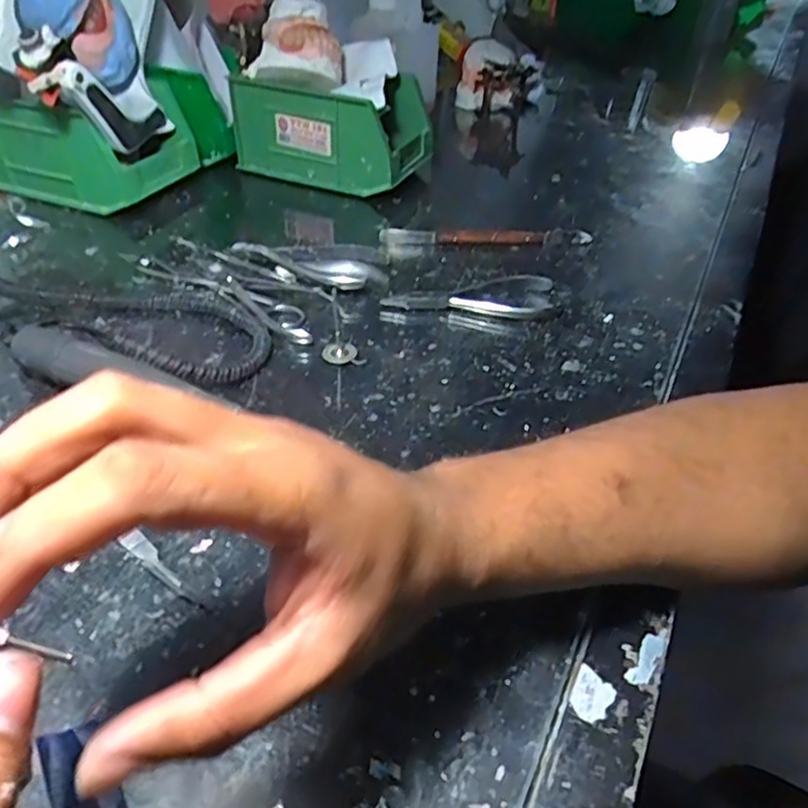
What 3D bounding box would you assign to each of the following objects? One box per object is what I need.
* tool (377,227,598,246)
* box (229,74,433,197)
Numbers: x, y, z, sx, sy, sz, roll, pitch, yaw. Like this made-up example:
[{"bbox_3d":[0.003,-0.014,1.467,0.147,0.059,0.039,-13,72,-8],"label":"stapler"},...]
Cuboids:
[{"bbox_3d":[0.068,-0.137,0.542,0.172,0.014,0.020,-1,40,-4],"label":"tool"},{"bbox_3d":[-0.066,-0.266,0.632,0.165,0.085,0.094,18,42,17],"label":"box"}]

